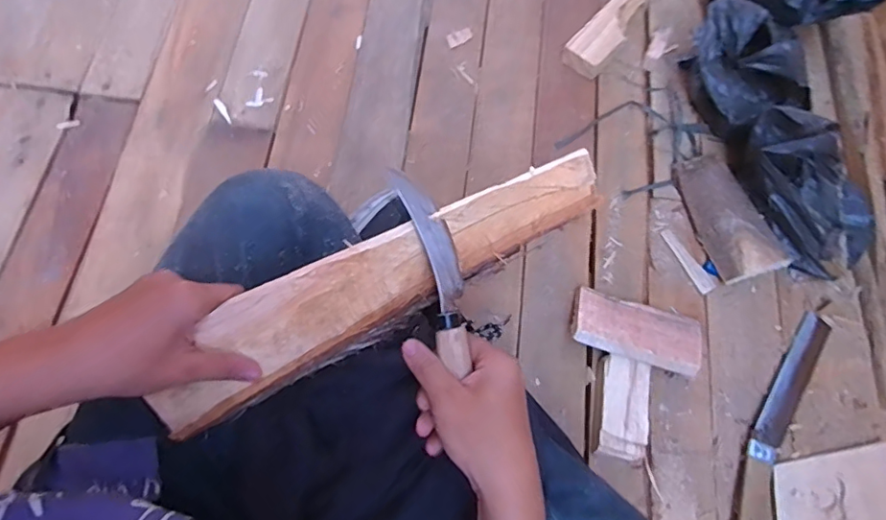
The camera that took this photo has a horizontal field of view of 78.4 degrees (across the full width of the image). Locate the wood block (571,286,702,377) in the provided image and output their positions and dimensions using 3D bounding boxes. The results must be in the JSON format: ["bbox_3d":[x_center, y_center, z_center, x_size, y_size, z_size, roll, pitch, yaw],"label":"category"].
[{"bbox_3d":[0.231,0.084,0.654,0.149,0.023,0.086,15,45,4],"label":"wood block"}]

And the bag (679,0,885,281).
[{"bbox_3d":[0.453,-0.208,0.732,0.205,0.160,0.450,1,71,-2],"label":"bag"}]

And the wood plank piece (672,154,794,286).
[{"bbox_3d":[0.371,-0.059,0.719,0.084,0.016,0.177,-21,64,2],"label":"wood plank piece"}]

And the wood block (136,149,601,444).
[{"bbox_3d":[-0.050,0.008,0.421,0.372,0.038,0.081,-29,119,-3],"label":"wood block"}]

